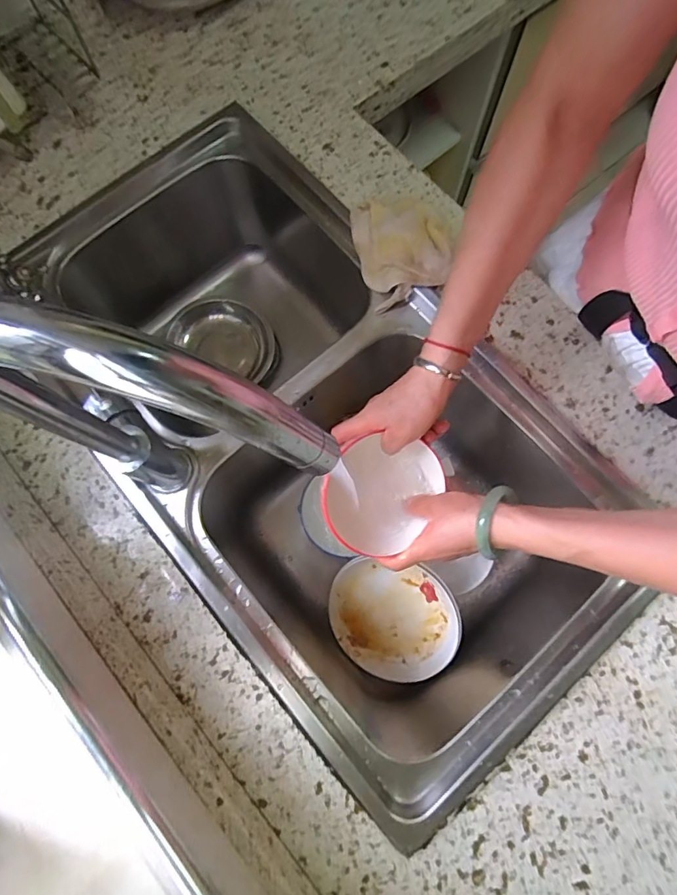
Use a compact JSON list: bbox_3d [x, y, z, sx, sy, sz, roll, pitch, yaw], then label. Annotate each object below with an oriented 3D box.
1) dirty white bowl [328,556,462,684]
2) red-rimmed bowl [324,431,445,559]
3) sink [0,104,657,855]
[{"bbox_3d":[0.070,0.218,0.619,0.162,0.043,0.162,2,97,16],"label":"dirty white bowl"},{"bbox_3d":[0.041,0.047,0.487,0.106,0.051,0.119,35,78,8],"label":"red-rimmed bowl"},{"bbox_3d":[-0.027,-0.028,0.611,0.424,0.211,0.743,-39,79,-9],"label":"sink"}]

